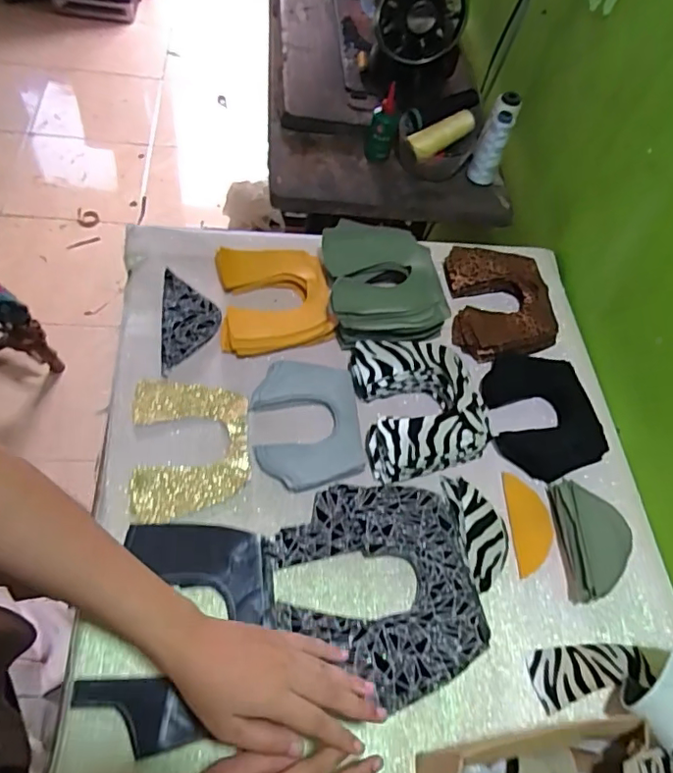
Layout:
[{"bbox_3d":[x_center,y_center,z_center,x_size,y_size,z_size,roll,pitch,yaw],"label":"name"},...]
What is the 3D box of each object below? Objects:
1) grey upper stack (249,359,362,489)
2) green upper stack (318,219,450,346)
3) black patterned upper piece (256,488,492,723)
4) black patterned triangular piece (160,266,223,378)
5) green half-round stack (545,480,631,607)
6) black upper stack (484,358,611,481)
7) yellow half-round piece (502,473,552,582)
[{"bbox_3d":[-0.032,0.038,0.620,0.116,0.012,0.155,-1,59,-11],"label":"grey upper stack"},{"bbox_3d":[0.055,-0.129,0.714,0.145,0.065,0.170,-7,61,-14],"label":"green upper stack"},{"bbox_3d":[0.035,0.191,0.532,0.186,0.019,0.197,-7,59,-8],"label":"black patterned upper piece"},{"bbox_3d":[-0.179,-0.083,0.680,0.068,0.007,0.142,-1,59,-11],"label":"black patterned triangular piece"},{"bbox_3d":[0.271,0.157,0.584,0.062,0.034,0.126,4,58,-8],"label":"green half-round stack"},{"bbox_3d":[0.244,0.028,0.675,0.121,0.043,0.166,-5,60,-13],"label":"black upper stack"},{"bbox_3d":[0.213,0.150,0.611,0.045,0.006,0.106,-3,63,4],"label":"yellow half-round piece"}]

